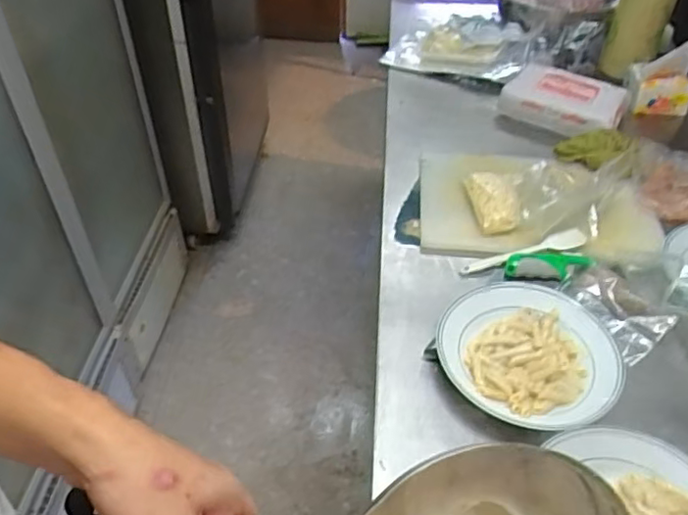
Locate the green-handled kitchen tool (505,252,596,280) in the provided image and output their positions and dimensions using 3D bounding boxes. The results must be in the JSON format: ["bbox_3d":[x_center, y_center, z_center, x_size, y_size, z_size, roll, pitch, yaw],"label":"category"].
[{"bbox_3d":[0.304,0.011,0.914,0.131,0.017,0.048,-5,37,-9],"label":"green-handled kitchen tool"}]

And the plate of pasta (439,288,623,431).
[{"bbox_3d":[0.237,0.114,0.792,0.218,0.034,0.222,1,37,-1],"label":"plate of pasta"}]

